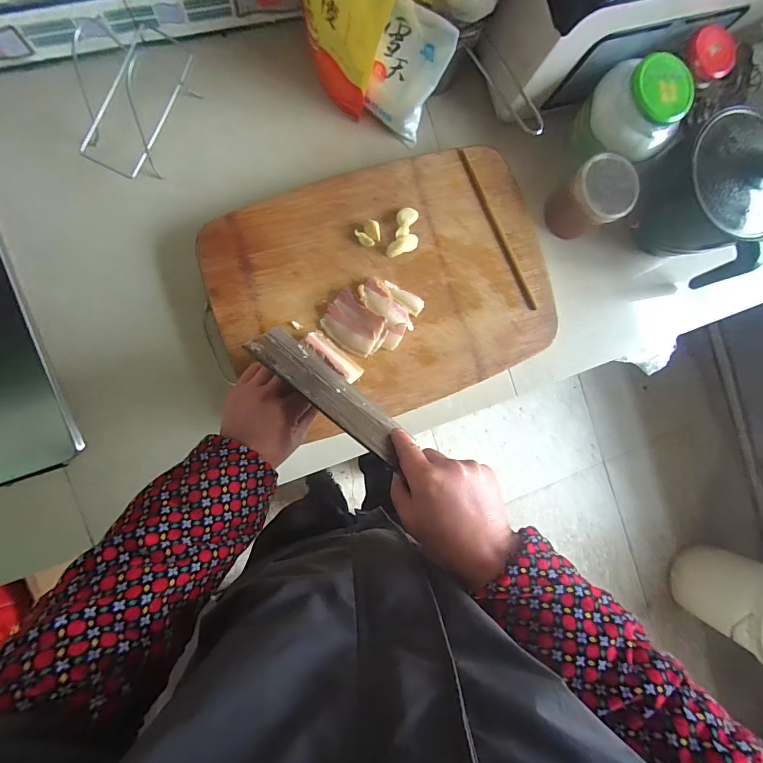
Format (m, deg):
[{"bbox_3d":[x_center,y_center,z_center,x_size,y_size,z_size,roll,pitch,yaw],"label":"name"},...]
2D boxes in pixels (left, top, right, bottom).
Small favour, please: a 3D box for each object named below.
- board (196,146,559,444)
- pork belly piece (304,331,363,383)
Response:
[{"bbox_3d":[0.016,-0.118,0.511,0.418,0.027,0.299,-20,93,-9],"label":"board"},{"bbox_3d":[-0.057,-0.029,0.483,0.075,0.049,0.011,47,114,3],"label":"pork belly piece"}]

